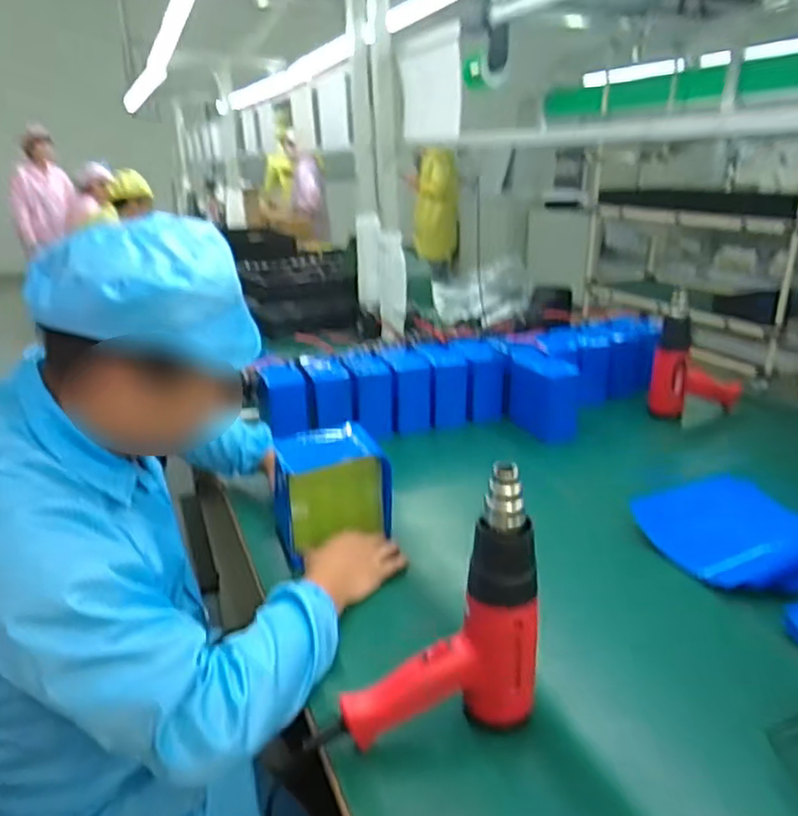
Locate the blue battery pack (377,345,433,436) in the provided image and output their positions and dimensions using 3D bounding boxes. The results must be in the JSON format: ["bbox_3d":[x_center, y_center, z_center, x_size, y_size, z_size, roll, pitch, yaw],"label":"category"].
[{"bbox_3d":[0.010,-0.047,1.392,0.089,0.138,0.200,-4,21,-7],"label":"blue battery pack"}]

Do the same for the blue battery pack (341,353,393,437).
[{"bbox_3d":[-0.070,-0.032,1.345,0.081,0.132,0.158,-7,22,-13],"label":"blue battery pack"}]

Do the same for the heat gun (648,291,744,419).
[{"bbox_3d":[0.634,-0.108,1.358,0.197,0.255,0.089,-11,23,-22],"label":"heat gun"}]

